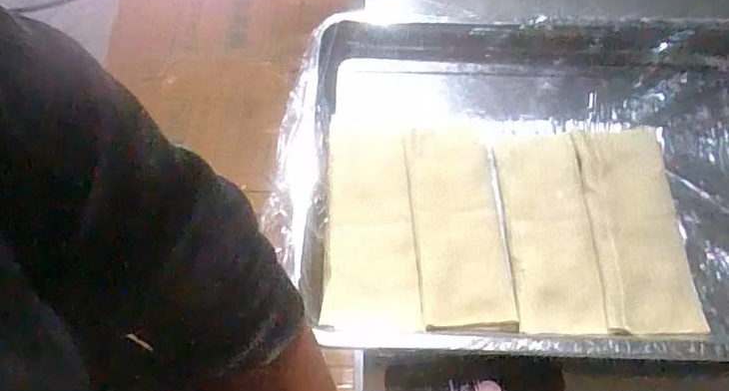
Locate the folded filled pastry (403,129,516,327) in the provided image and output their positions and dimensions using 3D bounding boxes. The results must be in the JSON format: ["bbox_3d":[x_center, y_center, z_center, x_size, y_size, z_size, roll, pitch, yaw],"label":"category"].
[{"bbox_3d":[0.096,0.026,0.617,0.087,0.017,0.221,-4,62,-1],"label":"folded filled pastry"}]

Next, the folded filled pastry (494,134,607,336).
[{"bbox_3d":[0.188,0.033,0.605,0.087,0.014,0.223,2,62,1],"label":"folded filled pastry"}]

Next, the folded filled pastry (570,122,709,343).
[{"bbox_3d":[0.282,0.030,0.614,0.088,0.021,0.236,1,62,1],"label":"folded filled pastry"}]

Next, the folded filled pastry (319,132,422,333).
[{"bbox_3d":[0.007,0.028,0.606,0.092,0.014,0.221,0,62,1],"label":"folded filled pastry"}]

